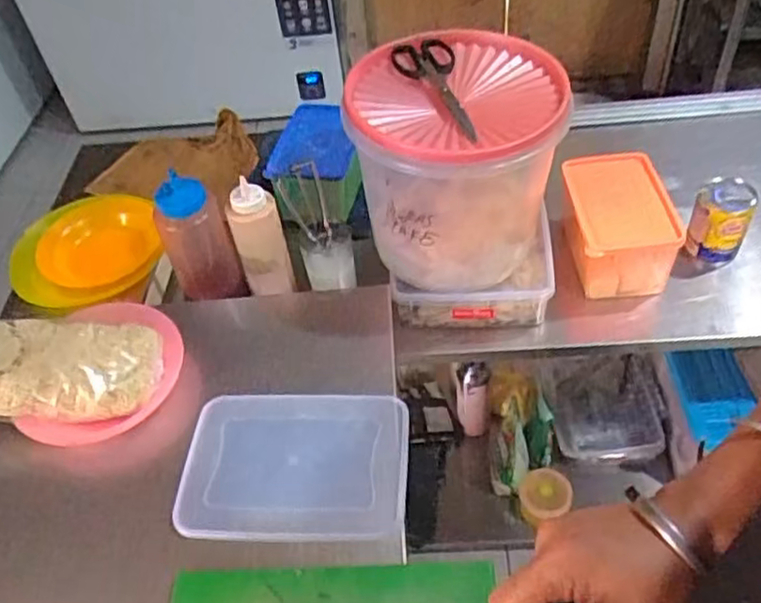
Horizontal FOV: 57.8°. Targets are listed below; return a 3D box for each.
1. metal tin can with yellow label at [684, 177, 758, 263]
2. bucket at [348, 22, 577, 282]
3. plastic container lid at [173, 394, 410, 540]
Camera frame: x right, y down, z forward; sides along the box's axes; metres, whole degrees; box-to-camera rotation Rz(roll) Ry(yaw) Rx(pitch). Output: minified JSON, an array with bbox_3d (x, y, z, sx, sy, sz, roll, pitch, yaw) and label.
[{"bbox_3d":[0.468,-0.104,0.958,0.070,0.105,0.068,22,54,25],"label":"metal tin can with yellow label"},{"bbox_3d":[0.097,-0.176,0.876,0.239,0.224,0.226,-4,48,4],"label":"bucket"},{"bbox_3d":[-0.089,0.173,0.743,0.231,0.019,0.162,-2,48,6],"label":"plastic container lid"}]

